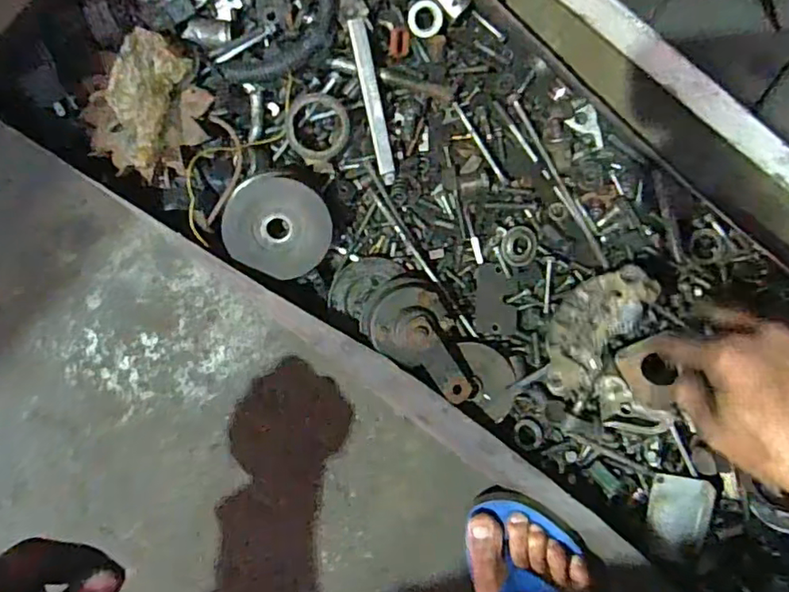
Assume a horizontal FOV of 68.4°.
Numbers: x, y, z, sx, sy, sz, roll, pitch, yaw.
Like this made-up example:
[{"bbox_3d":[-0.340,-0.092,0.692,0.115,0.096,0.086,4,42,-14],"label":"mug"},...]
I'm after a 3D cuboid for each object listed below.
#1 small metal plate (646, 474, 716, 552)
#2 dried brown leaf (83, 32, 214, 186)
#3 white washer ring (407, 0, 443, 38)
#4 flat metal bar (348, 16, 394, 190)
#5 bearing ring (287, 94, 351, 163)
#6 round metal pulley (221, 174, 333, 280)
[{"bbox_3d":[0.244,0.185,0.498,0.049,0.004,0.063,10,101,15],"label":"small metal plate"},{"bbox_3d":[-0.188,-0.136,0.427,0.094,0.037,0.086,-30,96,1],"label":"dried brown leaf"},{"bbox_3d":[0.024,-0.221,0.463,0.028,0.004,0.028,-4,113,-10],"label":"white washer ring"},{"bbox_3d":[-0.016,-0.149,0.452,0.013,0.005,0.122,-13,110,-1],"label":"flat metal bar"},{"bbox_3d":[-0.059,-0.131,0.450,0.047,0.018,0.050,0,92,-3],"label":"bearing ring"},{"bbox_3d":[-0.088,-0.053,0.442,0.077,0.022,0.077,-1,112,-3],"label":"round metal pulley"}]

